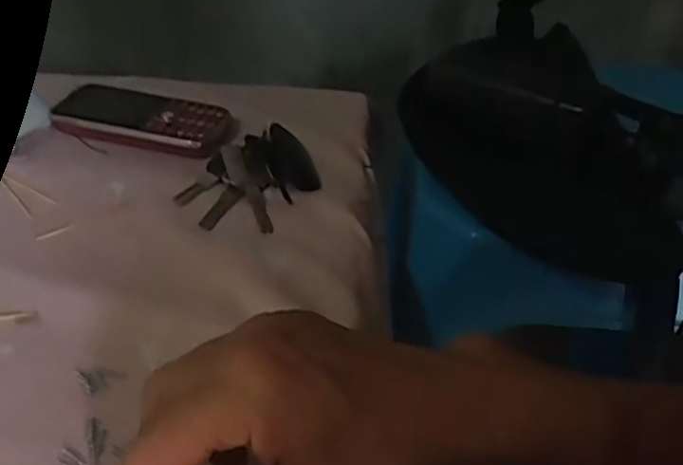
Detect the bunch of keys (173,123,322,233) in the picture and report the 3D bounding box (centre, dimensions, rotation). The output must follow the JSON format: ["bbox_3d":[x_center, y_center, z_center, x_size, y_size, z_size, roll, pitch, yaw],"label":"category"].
[{"bbox_3d":[-0.056,-0.038,0.440,0.071,0.018,0.098,16,42,15],"label":"bunch of keys"}]

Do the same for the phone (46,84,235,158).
[{"bbox_3d":[-0.140,-0.081,0.485,0.124,0.016,0.054,12,41,11],"label":"phone"}]

